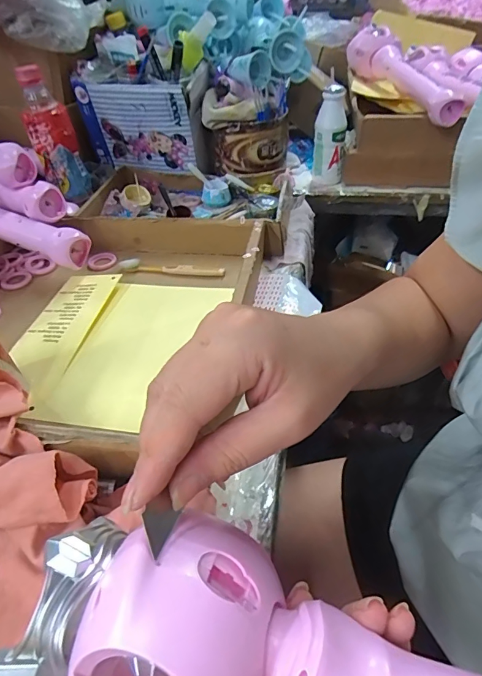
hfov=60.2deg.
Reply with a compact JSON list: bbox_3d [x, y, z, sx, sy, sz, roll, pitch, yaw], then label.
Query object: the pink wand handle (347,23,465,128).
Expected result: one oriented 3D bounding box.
[{"bbox_3d":[0.271,-0.455,0.709,0.078,0.079,0.334,-6,43,-6],"label":"pink wand handle"}]

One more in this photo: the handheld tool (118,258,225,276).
[{"bbox_3d":[-0.089,-0.089,0.532,0.137,0.012,0.013,7,43,8],"label":"handheld tool"}]

